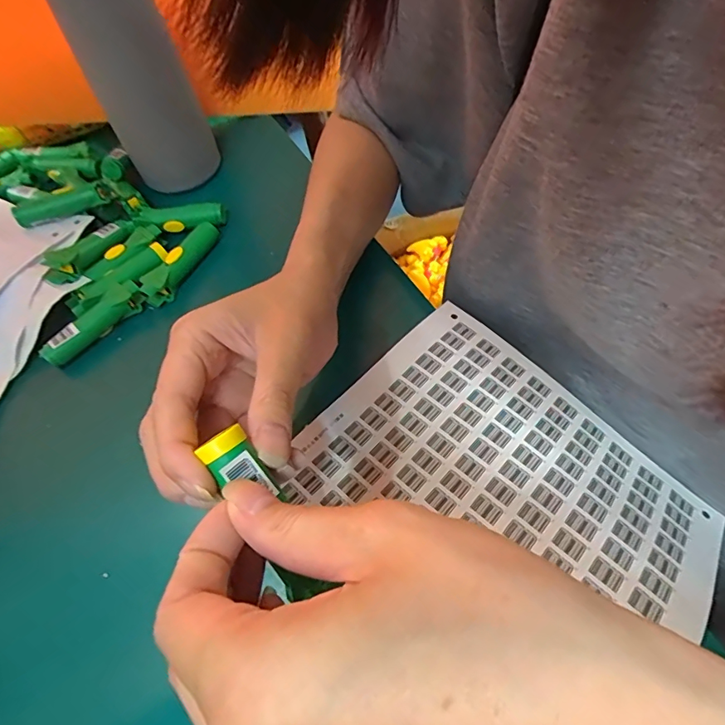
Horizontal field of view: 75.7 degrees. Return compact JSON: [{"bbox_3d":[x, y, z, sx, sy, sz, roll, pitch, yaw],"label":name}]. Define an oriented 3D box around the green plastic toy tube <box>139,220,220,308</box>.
[{"bbox_3d":[-0.140,-0.079,0.363,0.016,0.021,0.078,23,65,20],"label":"green plastic toy tube"}]

